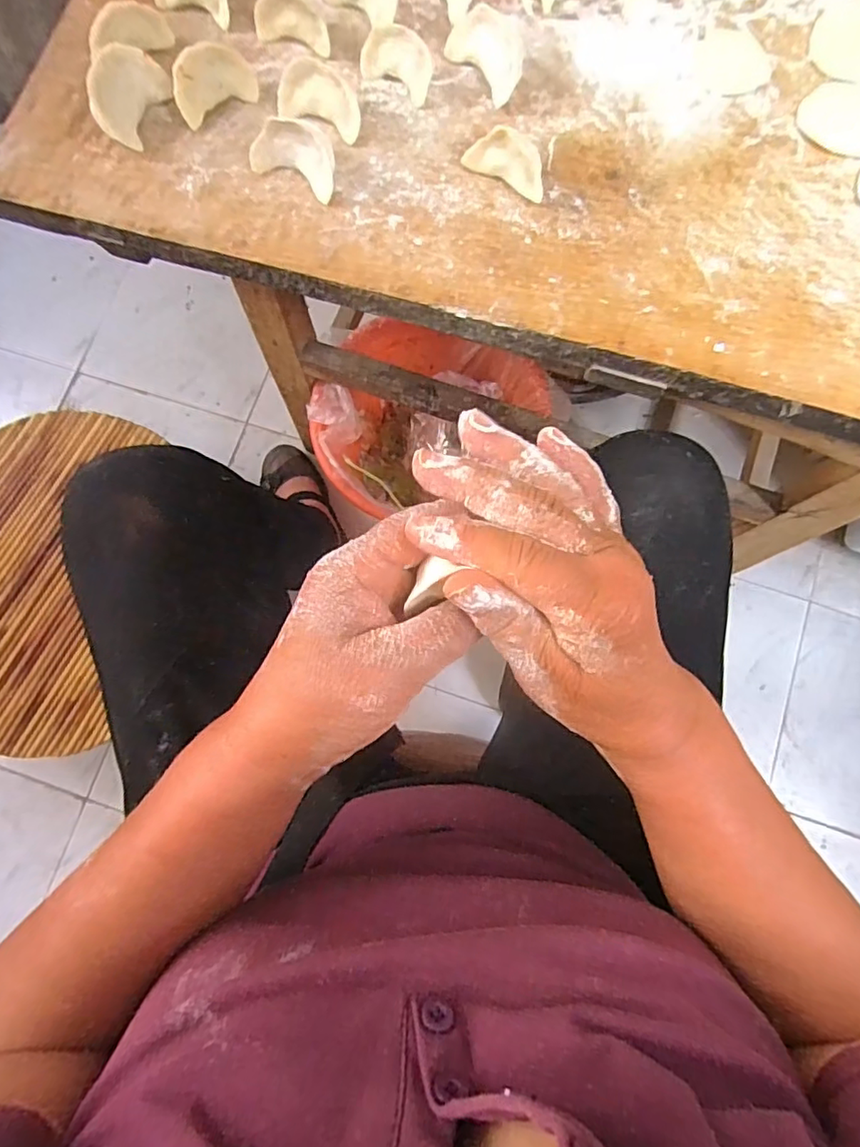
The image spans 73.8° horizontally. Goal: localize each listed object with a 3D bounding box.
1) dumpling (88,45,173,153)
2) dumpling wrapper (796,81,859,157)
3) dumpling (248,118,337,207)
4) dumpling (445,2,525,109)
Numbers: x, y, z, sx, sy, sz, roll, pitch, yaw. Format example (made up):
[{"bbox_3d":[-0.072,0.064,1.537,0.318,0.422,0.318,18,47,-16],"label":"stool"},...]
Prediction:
[{"bbox_3d":[-0.208,-0.333,0.394,0.023,0.037,0.063,19,80,5],"label":"dumpling"},{"bbox_3d":[0.302,-0.328,0.412,0.066,0.004,0.066,0,79,1],"label":"dumpling wrapper"},{"bbox_3d":[-0.091,-0.281,0.384,0.059,0.029,0.026,26,81,6],"label":"dumpling"},{"bbox_3d":[0.042,-0.369,0.404,0.033,0.024,0.064,-35,80,-5],"label":"dumpling"}]

